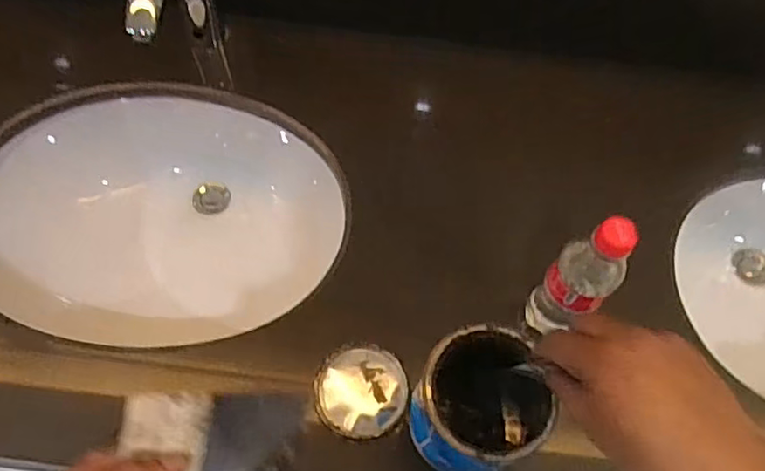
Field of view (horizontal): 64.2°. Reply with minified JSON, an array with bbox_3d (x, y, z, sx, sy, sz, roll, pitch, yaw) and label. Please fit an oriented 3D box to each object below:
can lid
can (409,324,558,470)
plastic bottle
[{"bbox_3d":[-0.019,0.152,0.592,0.089,0.011,0.086,1,62,-3],"label":"can lid"},{"bbox_3d":[0.080,0.149,0.526,0.103,0.122,0.104,1,62,-3],"label":"can"},{"bbox_3d":[0.176,0.041,0.545,0.059,0.183,0.053,-39,71,-21],"label":"plastic bottle"}]

